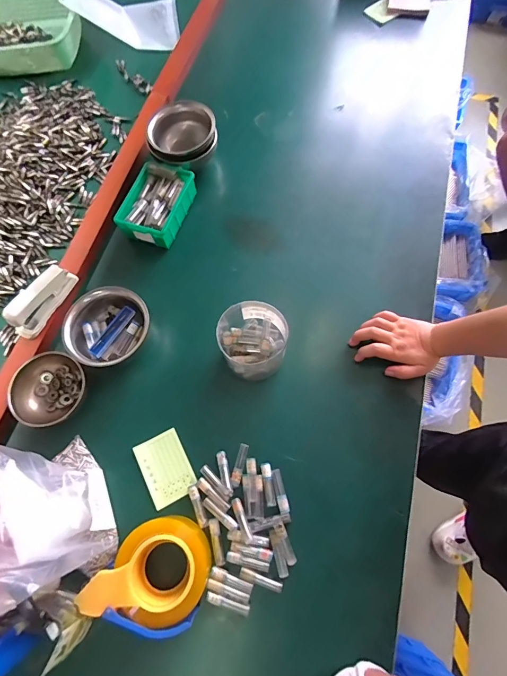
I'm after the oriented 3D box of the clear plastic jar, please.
[{"bbox_3d":[-0.005,0.008,0.555,0.109,0.098,0.100,0,70,1],"label":"clear plastic jar"}]

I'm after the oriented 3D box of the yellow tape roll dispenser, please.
[{"bbox_3d":[-0.126,0.296,0.459,0.134,0.064,0.118,15,71,7],"label":"yellow tape roll dispenser"}]

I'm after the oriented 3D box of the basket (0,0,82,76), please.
[{"bbox_3d":[-0.515,-0.688,0.787,0.266,0.084,0.215,-5,70,0],"label":"basket"}]

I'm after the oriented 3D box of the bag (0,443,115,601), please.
[{"bbox_3d":[-0.262,0.195,0.420,0.078,0.162,0.175,-26,71,-8],"label":"bag"}]

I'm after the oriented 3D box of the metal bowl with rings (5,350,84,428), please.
[{"bbox_3d":[-0.315,0.078,0.548,0.103,0.041,0.108,0,70,1],"label":"metal bowl with rings"}]

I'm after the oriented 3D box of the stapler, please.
[{"bbox_3d":[-0.346,-0.062,0.579,0.030,0.063,0.124,24,72,10],"label":"stapler"}]

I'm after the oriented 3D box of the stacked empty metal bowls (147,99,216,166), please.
[{"bbox_3d":[-0.133,-0.379,0.672,0.130,0.061,0.103,-16,70,-4],"label":"stacked empty metal bowls"}]

